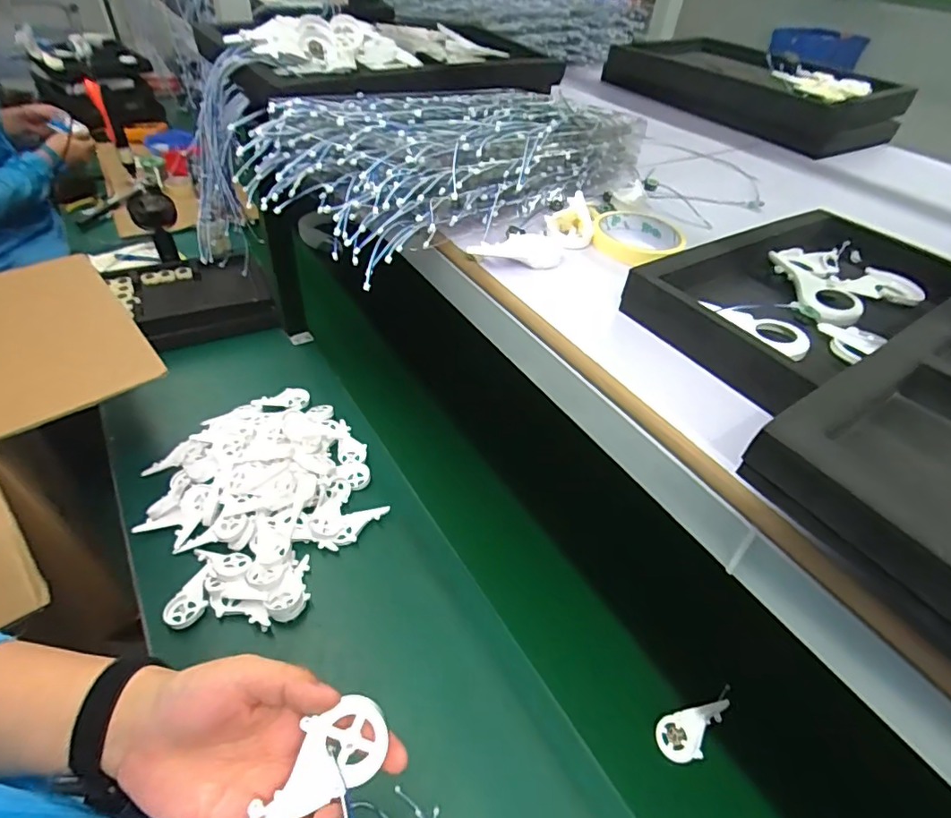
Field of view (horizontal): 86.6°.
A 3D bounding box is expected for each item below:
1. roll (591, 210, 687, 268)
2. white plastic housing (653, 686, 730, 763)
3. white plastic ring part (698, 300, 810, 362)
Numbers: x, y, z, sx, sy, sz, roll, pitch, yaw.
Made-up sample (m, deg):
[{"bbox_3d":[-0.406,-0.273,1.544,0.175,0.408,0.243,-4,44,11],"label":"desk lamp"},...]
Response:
[{"bbox_3d":[0.155,-0.165,0.481,0.084,0.022,0.083,2,44,-2],"label":"roll"},{"bbox_3d":[0.260,0.370,0.593,0.104,0.012,0.047,-39,53,-1],"label":"white plastic housing"},{"bbox_3d":[0.211,-0.064,0.376,0.031,0.008,0.082,-23,51,-26],"label":"white plastic ring part"}]

